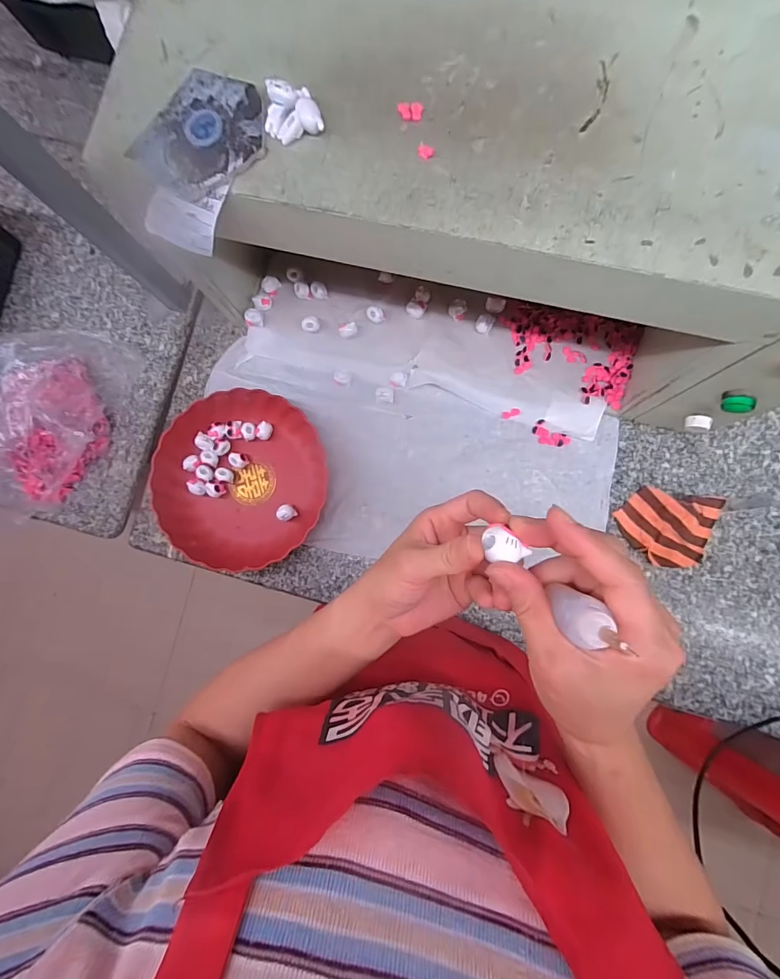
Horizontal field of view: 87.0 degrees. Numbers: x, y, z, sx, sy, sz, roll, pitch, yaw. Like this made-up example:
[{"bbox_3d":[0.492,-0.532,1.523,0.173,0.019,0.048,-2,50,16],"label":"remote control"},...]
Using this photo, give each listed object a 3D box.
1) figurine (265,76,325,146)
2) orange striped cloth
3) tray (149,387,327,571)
[{"bbox_3d":[-0.075,-0.293,0.318,0.045,0.016,0.040,-5,83,4],"label":"figurine"},{"bbox_3d":[0.366,0.050,0.537,0.119,0.026,0.097,12,85,6],"label":"orange striped cloth"},{"bbox_3d":[-0.211,-0.013,0.582,0.227,0.038,0.239,-1,84,5],"label":"tray"}]

